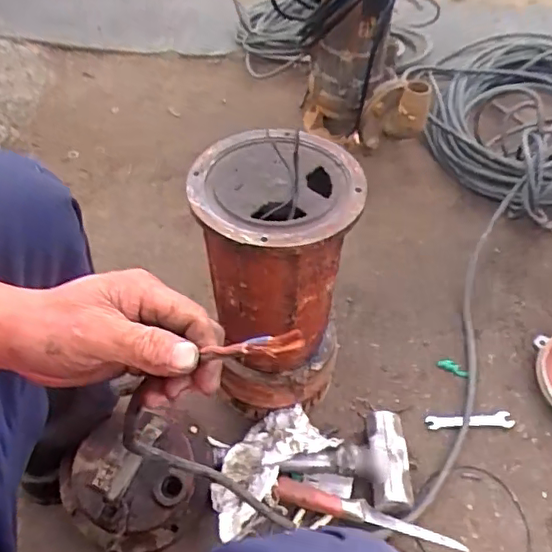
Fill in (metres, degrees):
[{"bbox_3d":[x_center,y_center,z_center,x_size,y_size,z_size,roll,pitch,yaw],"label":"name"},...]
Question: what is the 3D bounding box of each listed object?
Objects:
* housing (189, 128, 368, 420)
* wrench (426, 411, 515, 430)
[{"bbox_3d":[0.004,0.001,0.720,0.180,0.313,0.191,4,52,5],"label":"housing"},{"bbox_3d":[0.280,0.210,0.833,0.120,0.004,0.023,-3,50,3],"label":"wrench"}]

